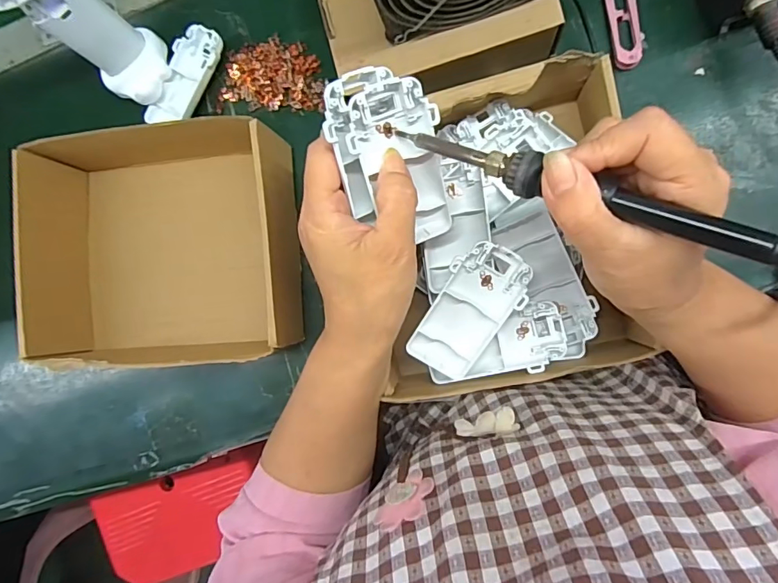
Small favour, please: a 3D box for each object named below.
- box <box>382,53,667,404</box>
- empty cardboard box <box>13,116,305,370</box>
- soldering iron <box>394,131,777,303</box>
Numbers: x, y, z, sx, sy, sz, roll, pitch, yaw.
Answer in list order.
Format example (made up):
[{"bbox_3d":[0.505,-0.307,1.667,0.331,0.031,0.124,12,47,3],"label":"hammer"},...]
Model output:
[{"bbox_3d":[0.075,-0.039,0.343,0.176,0.085,0.203,-11,88,9],"label":"box"},{"bbox_3d":[-0.182,-0.035,0.393,0.211,0.074,0.173,-3,90,10],"label":"empty cardboard box"},{"bbox_3d":[0.094,-0.044,0.229,0.211,0.017,0.020,25,94,21],"label":"soldering iron"}]

